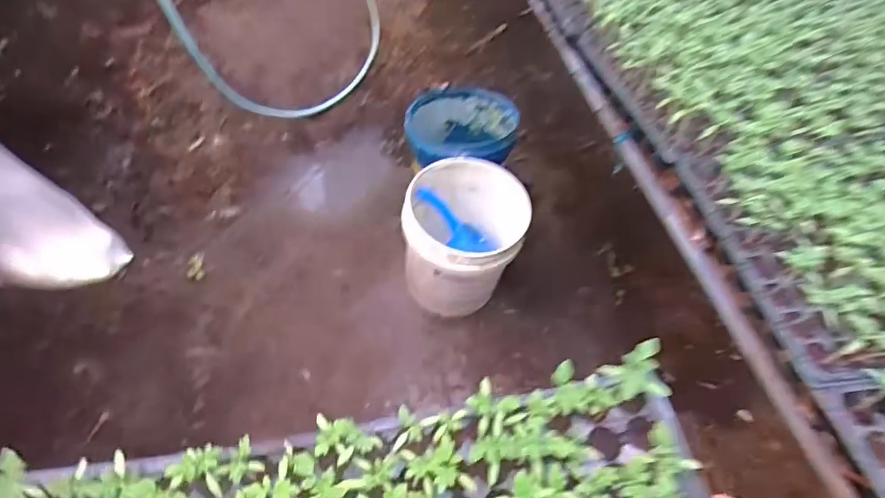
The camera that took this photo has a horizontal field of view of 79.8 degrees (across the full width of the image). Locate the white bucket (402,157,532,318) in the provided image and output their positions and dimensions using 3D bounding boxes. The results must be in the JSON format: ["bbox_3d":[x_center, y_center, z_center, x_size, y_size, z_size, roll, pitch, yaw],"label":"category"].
[{"bbox_3d":[0.056,-0.020,1.362,0.289,0.321,0.298,2,53,-3],"label":"white bucket"}]

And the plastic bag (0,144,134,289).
[{"bbox_3d":[-0.687,-0.070,0.847,0.196,0.397,0.072,-34,62,-26],"label":"plastic bag"}]

